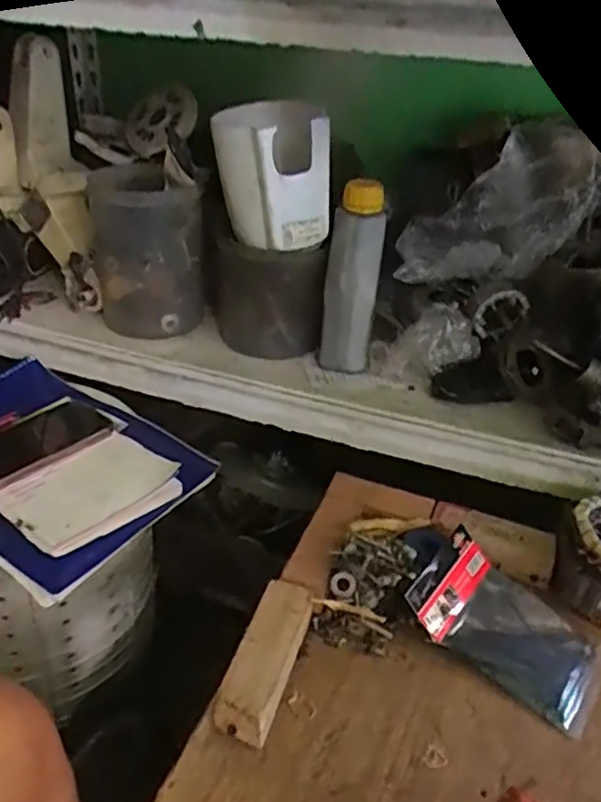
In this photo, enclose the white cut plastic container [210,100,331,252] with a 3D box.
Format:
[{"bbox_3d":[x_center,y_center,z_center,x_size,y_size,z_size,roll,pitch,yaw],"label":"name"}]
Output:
[{"bbox_3d":[-0.028,-0.236,0.673,0.093,0.134,0.091,-15,36,-26],"label":"white cut plastic container"}]

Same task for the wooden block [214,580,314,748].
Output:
[{"bbox_3d":[-0.025,0.202,0.502,0.046,0.042,0.126,13,33,16],"label":"wooden block"}]

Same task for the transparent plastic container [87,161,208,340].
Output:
[{"bbox_3d":[-0.183,-0.181,0.778,0.124,0.172,0.126,-6,33,-14],"label":"transparent plastic container"}]

